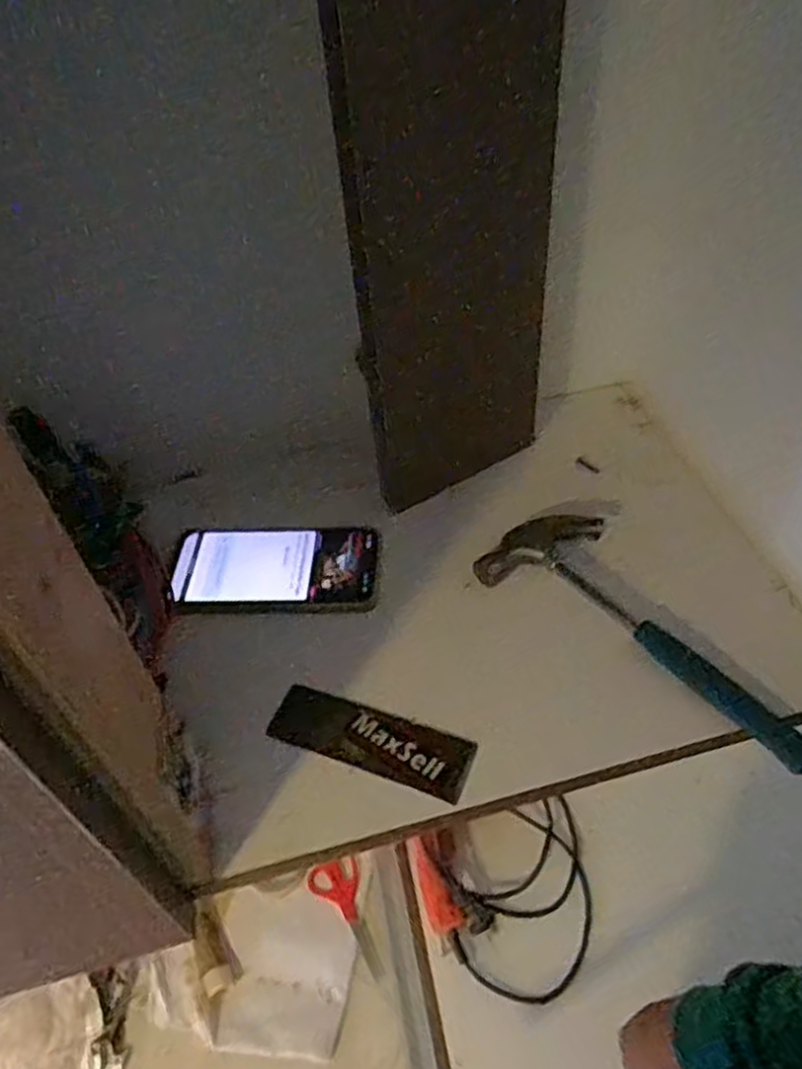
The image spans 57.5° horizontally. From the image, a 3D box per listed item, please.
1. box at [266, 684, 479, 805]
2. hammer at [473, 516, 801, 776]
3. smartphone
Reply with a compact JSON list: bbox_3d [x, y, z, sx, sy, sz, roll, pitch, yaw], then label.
[{"bbox_3d":[-0.020,0.132,0.472,0.129,0.009,0.041,13,49,17],"label":"box"},{"bbox_3d":[0.175,0.054,0.509,0.247,0.024,0.086,33,57,30],"label":"hammer"},{"bbox_3d":[-0.098,0.024,0.569,0.159,0.013,0.078,1,47,5],"label":"smartphone"}]

